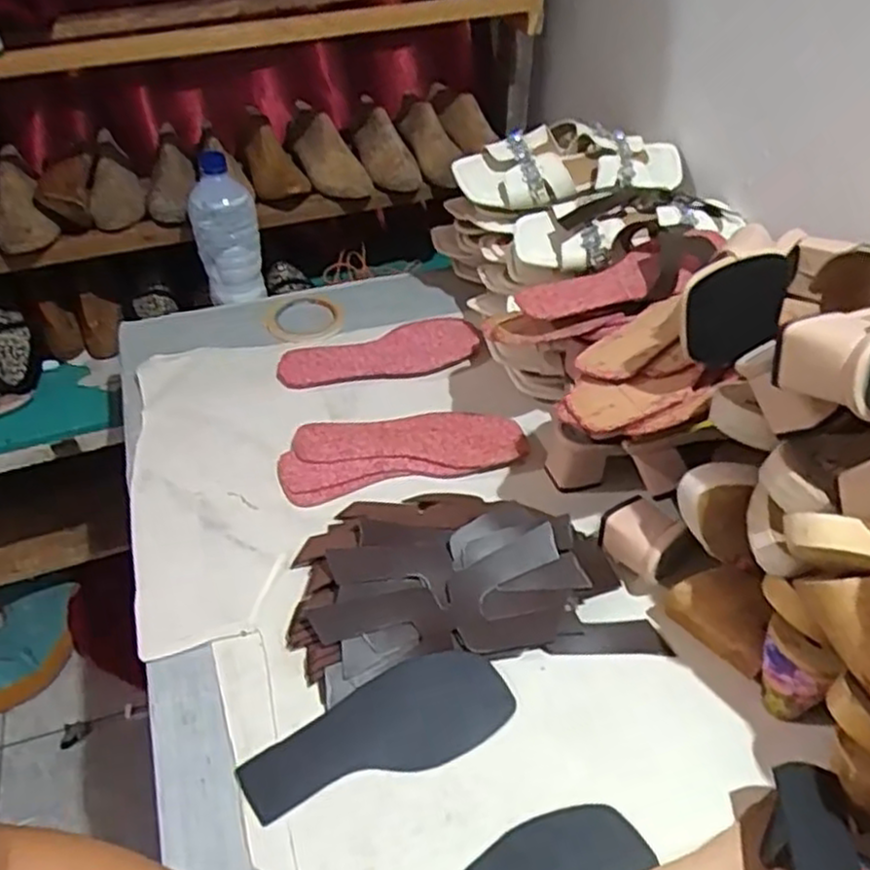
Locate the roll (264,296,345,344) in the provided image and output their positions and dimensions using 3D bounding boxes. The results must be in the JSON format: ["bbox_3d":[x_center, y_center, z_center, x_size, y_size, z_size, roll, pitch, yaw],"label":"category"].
[{"bbox_3d":[-0.169,-0.153,0.979,0.100,0.019,0.119,-8,44,-8],"label":"roll"}]

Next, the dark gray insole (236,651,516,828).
[{"bbox_3d":[-0.042,0.227,0.578,0.206,0.005,0.078,-18,53,-18],"label":"dark gray insole"}]

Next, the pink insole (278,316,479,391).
[{"bbox_3d":[-0.065,-0.100,0.908,0.238,0.019,0.093,-15,42,-14],"label":"pink insole"}]

